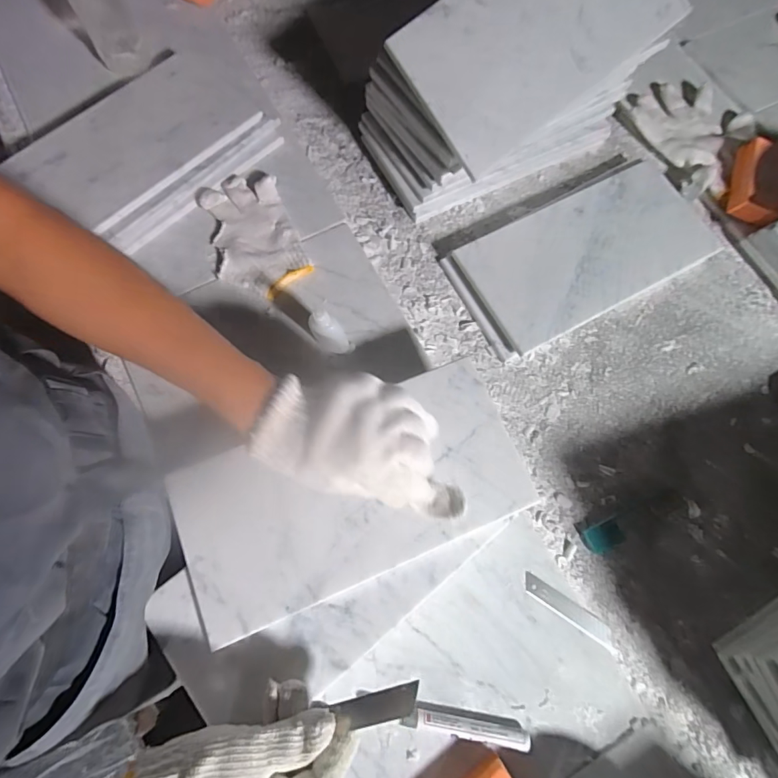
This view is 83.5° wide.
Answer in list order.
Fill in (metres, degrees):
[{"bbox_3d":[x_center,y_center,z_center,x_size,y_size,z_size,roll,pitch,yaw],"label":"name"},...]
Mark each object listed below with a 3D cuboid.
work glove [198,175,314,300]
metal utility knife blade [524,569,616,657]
[{"bbox_3d":[-0.165,-0.187,0.530,0.098,0.017,0.163,-22,73,-8],"label":"work glove"},{"bbox_3d":[0.181,0.222,0.435,0.106,0.004,0.022,35,63,4],"label":"metal utility knife blade"}]

